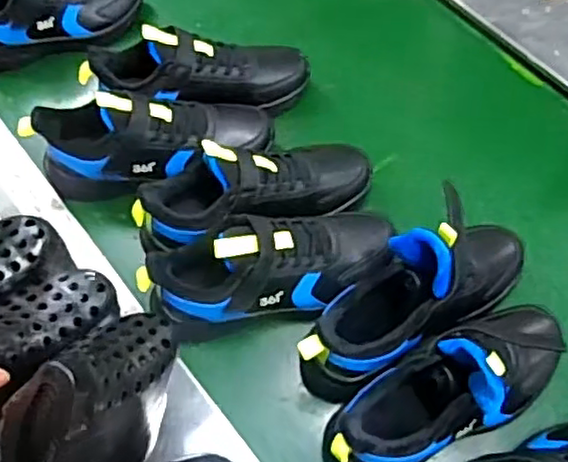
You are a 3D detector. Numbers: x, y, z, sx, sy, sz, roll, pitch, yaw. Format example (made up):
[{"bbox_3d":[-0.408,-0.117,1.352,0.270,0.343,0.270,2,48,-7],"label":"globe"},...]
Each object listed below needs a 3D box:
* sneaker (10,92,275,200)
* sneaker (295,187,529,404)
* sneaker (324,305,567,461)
[{"bbox_3d":[-0.148,-0.103,0.746,0.265,0.105,0.085,-8,63,-4],"label":"sneaker"},{"bbox_3d":[0.132,0.052,0.644,0.268,0.155,0.102,-28,66,-13],"label":"sneaker"},{"bbox_3d":[0.163,0.143,0.601,0.253,0.148,0.090,-31,67,-14],"label":"sneaker"}]

